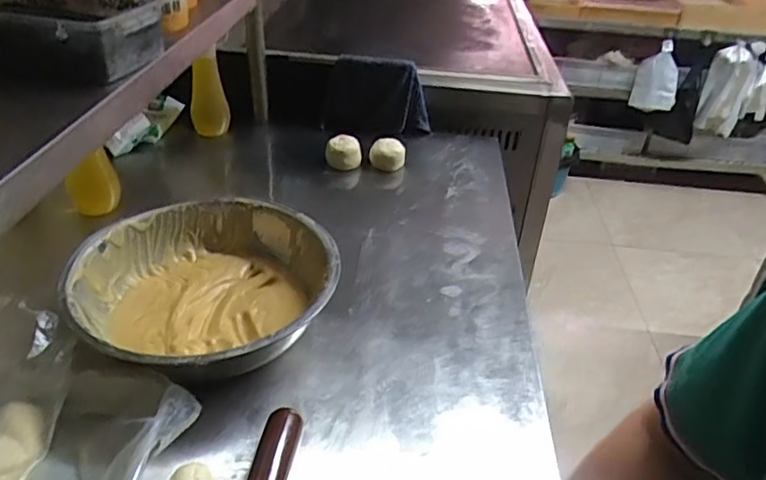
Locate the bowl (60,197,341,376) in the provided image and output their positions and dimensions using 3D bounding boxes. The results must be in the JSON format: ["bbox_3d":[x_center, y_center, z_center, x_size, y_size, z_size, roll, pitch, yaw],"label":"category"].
[{"bbox_3d":[-0.224,0.063,0.737,0.312,0.096,0.305,3,34,-2],"label":"bowl"}]

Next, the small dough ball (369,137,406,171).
[{"bbox_3d":[0.010,-0.171,1.154,0.071,0.051,0.058,9,35,7],"label":"small dough ball"}]

